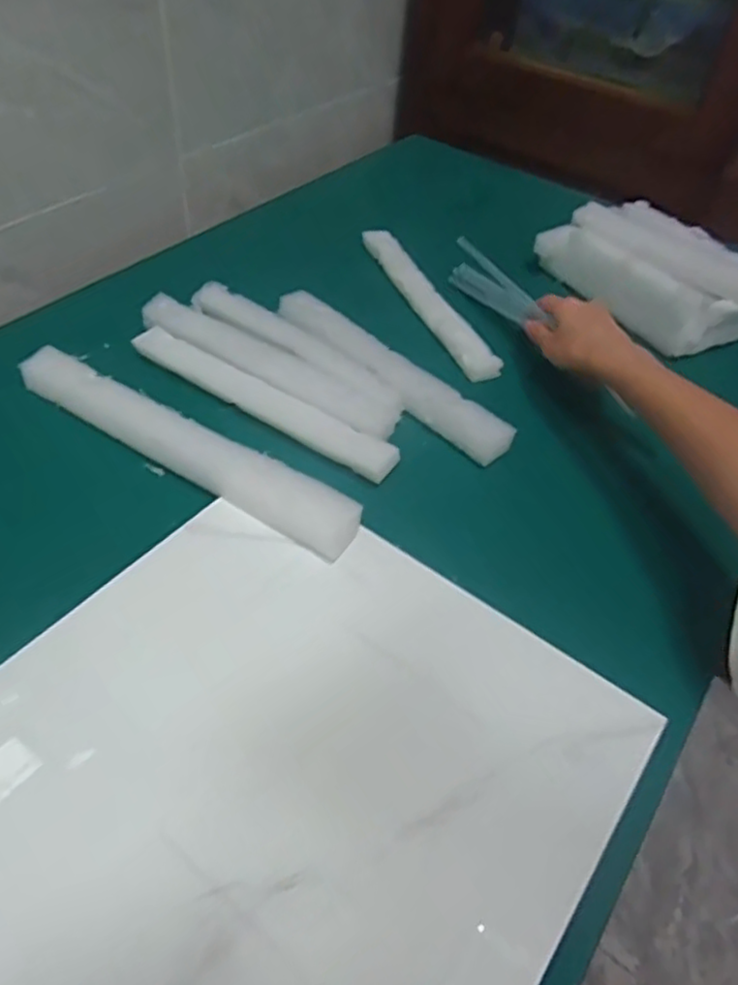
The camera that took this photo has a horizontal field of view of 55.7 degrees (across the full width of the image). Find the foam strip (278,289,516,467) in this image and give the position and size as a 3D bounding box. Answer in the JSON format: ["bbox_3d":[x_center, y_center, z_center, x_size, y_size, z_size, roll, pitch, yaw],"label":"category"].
[{"bbox_3d":[0.012,-0.101,0.566,0.039,0.016,0.244,-32,57,-30],"label":"foam strip"}]

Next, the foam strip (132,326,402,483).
[{"bbox_3d":[-0.083,-0.072,0.535,0.239,0.014,0.027,29,51,20],"label":"foam strip"}]

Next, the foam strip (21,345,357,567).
[{"bbox_3d":[-0.133,-0.036,0.486,0.291,0.026,0.034,28,51,20],"label":"foam strip"}]

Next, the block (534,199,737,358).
[{"bbox_3d":[0.271,-0.211,0.667,0.106,0.063,0.203,-25,54,-26],"label":"block"}]

